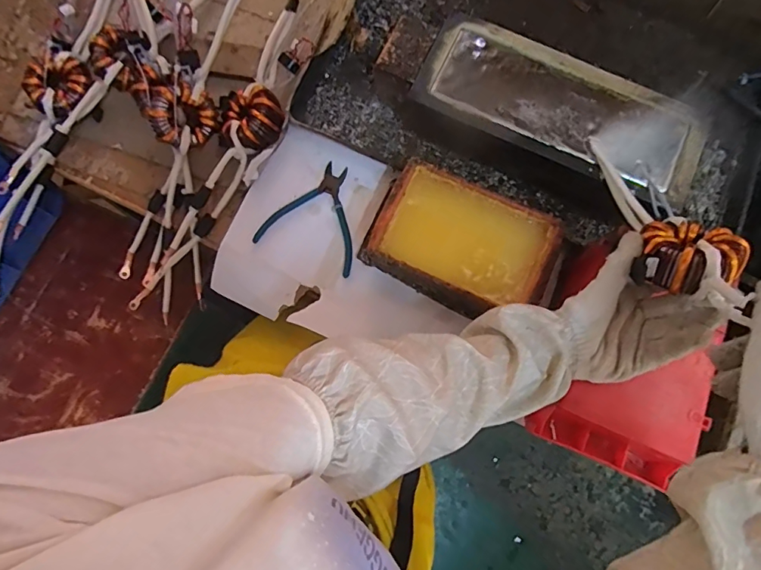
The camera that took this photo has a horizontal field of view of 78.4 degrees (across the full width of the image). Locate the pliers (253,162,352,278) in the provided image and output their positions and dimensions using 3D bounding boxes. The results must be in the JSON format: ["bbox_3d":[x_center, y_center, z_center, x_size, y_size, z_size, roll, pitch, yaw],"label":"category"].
[{"bbox_3d":[-0.077,-0.094,0.600,0.126,0.009,0.135,21,77,3],"label":"pliers"}]

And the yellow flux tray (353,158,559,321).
[{"bbox_3d":[0.096,-0.047,0.567,0.212,0.067,0.146,30,77,5],"label":"yellow flux tray"}]

